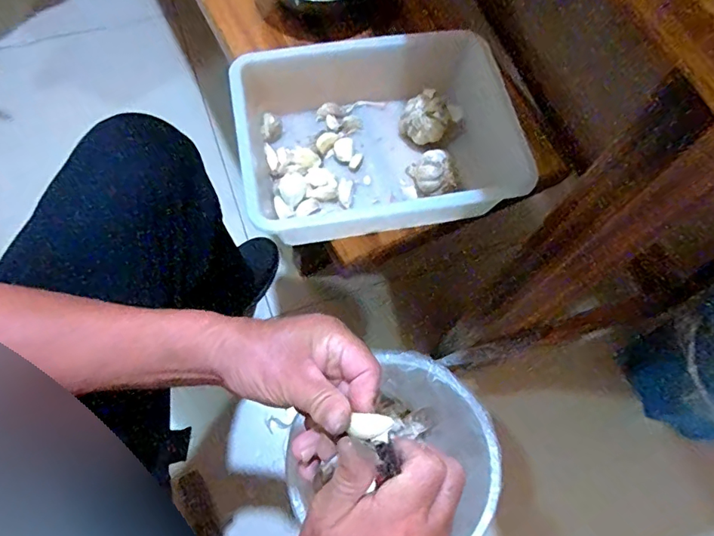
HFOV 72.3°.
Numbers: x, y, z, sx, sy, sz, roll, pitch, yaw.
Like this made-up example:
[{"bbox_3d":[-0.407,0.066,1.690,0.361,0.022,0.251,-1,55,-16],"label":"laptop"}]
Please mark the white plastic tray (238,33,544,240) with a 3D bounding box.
[{"bbox_3d":[0.022,-0.130,0.500,0.273,0.074,0.203,-12,68,-8],"label":"white plastic tray"}]

